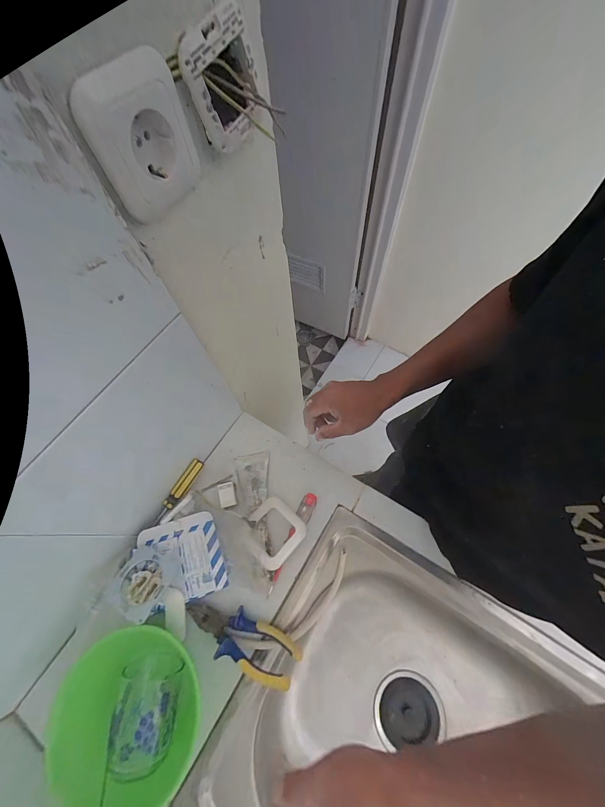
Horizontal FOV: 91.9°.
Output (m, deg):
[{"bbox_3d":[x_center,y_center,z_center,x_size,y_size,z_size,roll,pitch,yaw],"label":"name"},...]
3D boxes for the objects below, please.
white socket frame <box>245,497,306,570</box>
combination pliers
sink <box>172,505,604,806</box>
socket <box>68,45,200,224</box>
[{"bbox_3d":[-0.043,0.190,0.436,0.080,0.006,0.081,38,64,22],"label":"white socket frame"},{"bbox_3d":[-0.081,0.310,0.391,0.161,0.034,0.062,17,68,10],"label":"combination pliers"},{"bbox_3d":[0.162,0.467,0.399,0.515,0.139,0.401,32,71,16],"label":"sink"},{"bbox_3d":[-0.113,-0.187,0.210,0.020,0.078,0.077,22,69,12],"label":"socket"}]

